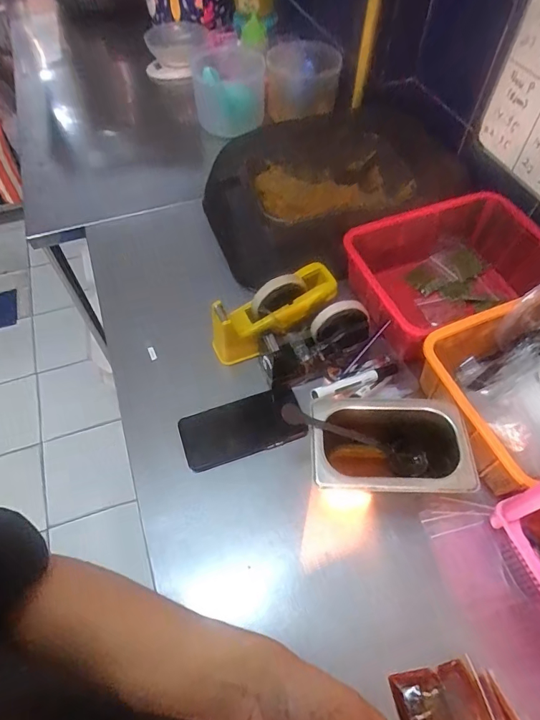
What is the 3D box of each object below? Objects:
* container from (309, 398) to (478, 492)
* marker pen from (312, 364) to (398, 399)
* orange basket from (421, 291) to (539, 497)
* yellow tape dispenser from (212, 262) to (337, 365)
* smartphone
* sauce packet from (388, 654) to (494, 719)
[{"bbox_3d":[0.141,0.116,0.527,0.185,0.109,0.106,1,56,1],"label":"container"},{"bbox_3d":[0.115,0.028,0.576,0.144,0.014,0.015,-14,56,-30],"label":"marker pen"},{"bbox_3d":[0.365,0.022,0.577,0.294,0.118,0.185,-17,58,-11],"label":"orange basket"},{"bbox_3d":[0.004,-0.073,0.637,0.201,0.095,0.058,-33,61,-3],"label":"yellow tape dispenser"},{"bbox_3d":[-0.038,0.092,0.597,0.162,0.011,0.081,-19,65,-4],"label":"smartphone"},{"bbox_3d":[0.173,0.347,0.433,0.086,0.012,0.070,-10,57,-6],"label":"sauce packet"}]

